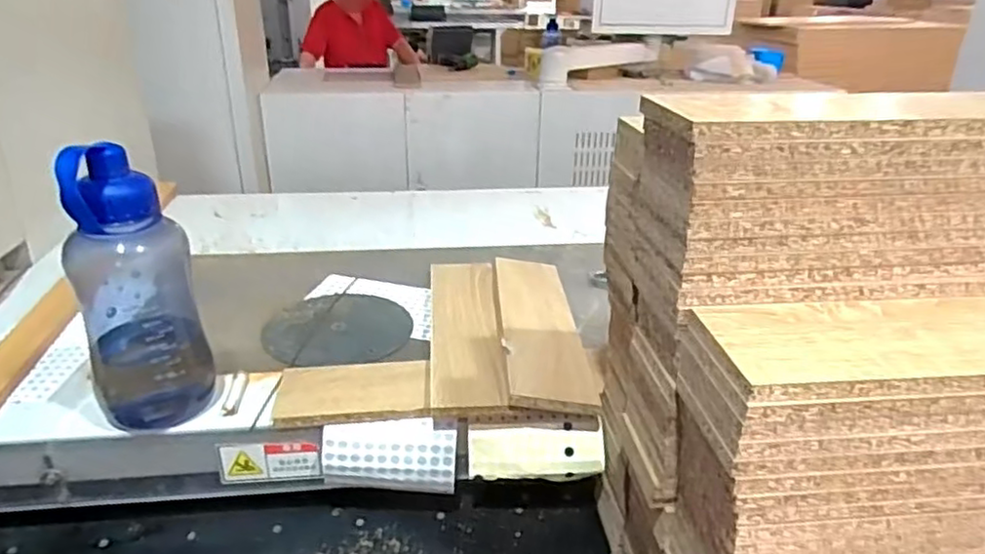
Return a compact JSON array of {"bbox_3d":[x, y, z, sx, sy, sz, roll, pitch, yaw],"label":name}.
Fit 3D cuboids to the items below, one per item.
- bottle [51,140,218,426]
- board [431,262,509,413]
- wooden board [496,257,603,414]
[{"bbox_3d":[-0.337,0.011,0.630,0.101,0.261,0.102,-14,28,-30],"label":"bottle"},{"bbox_3d":[-0.032,0.053,0.801,0.081,0.010,0.355,-2,24,-4],"label":"board"},{"bbox_3d":[0.055,0.052,0.801,0.088,0.012,0.354,7,24,-6],"label":"wooden board"}]

